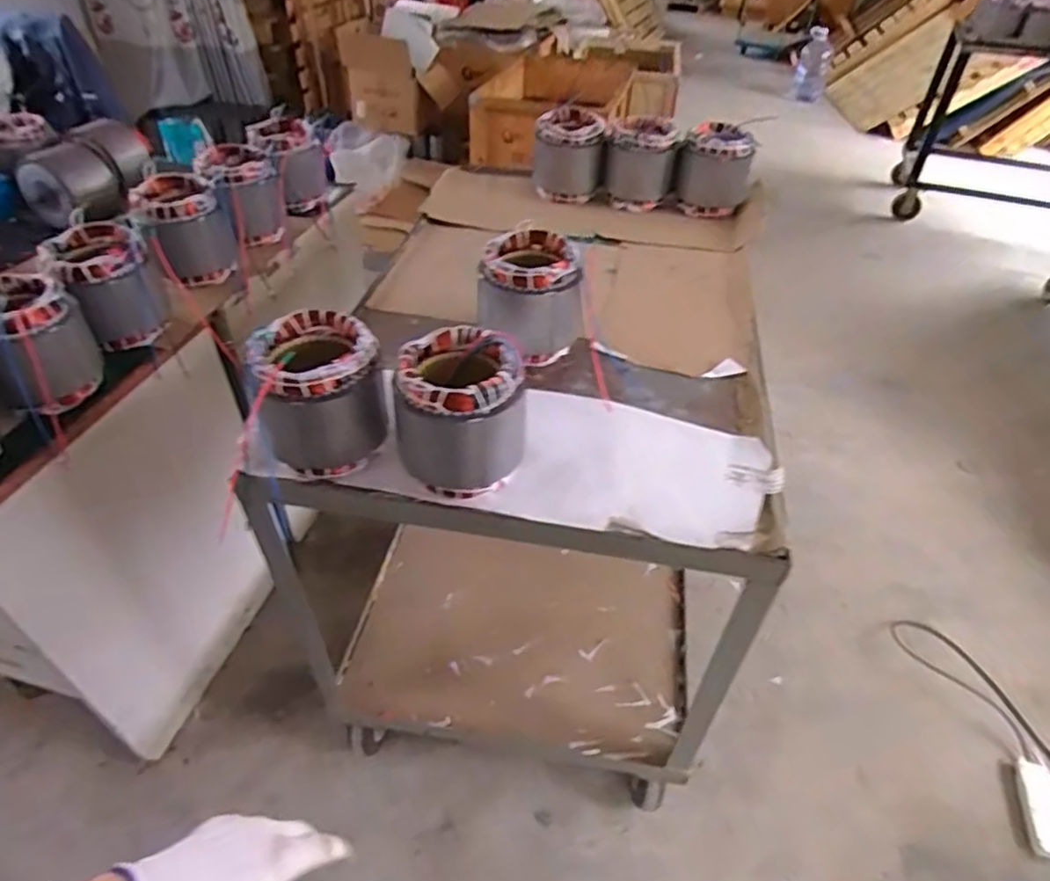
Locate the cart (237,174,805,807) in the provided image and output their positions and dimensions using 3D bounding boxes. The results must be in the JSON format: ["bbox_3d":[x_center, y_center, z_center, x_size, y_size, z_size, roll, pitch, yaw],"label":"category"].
[{"bbox_3d":[0.024,0.024,1.458,0.779,0.925,1.159,9,42,7],"label":"cart"}]

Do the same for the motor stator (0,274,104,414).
[{"bbox_3d":[-0.719,-0.138,0.959,0.144,0.148,0.144,1,42,-1],"label":"motor stator"}]

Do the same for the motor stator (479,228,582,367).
[{"bbox_3d":[0.009,-0.224,1.010,0.144,0.146,0.144,2,42,0],"label":"motor stator"}]

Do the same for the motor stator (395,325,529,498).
[{"bbox_3d":[-0.077,-0.035,0.789,0.140,0.152,0.144,-3,42,-6],"label":"motor stator"}]

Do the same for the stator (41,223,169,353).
[{"bbox_3d":[-0.672,-0.247,1.068,0.126,0.155,0.129,-25,49,-28],"label":"stator"}]

